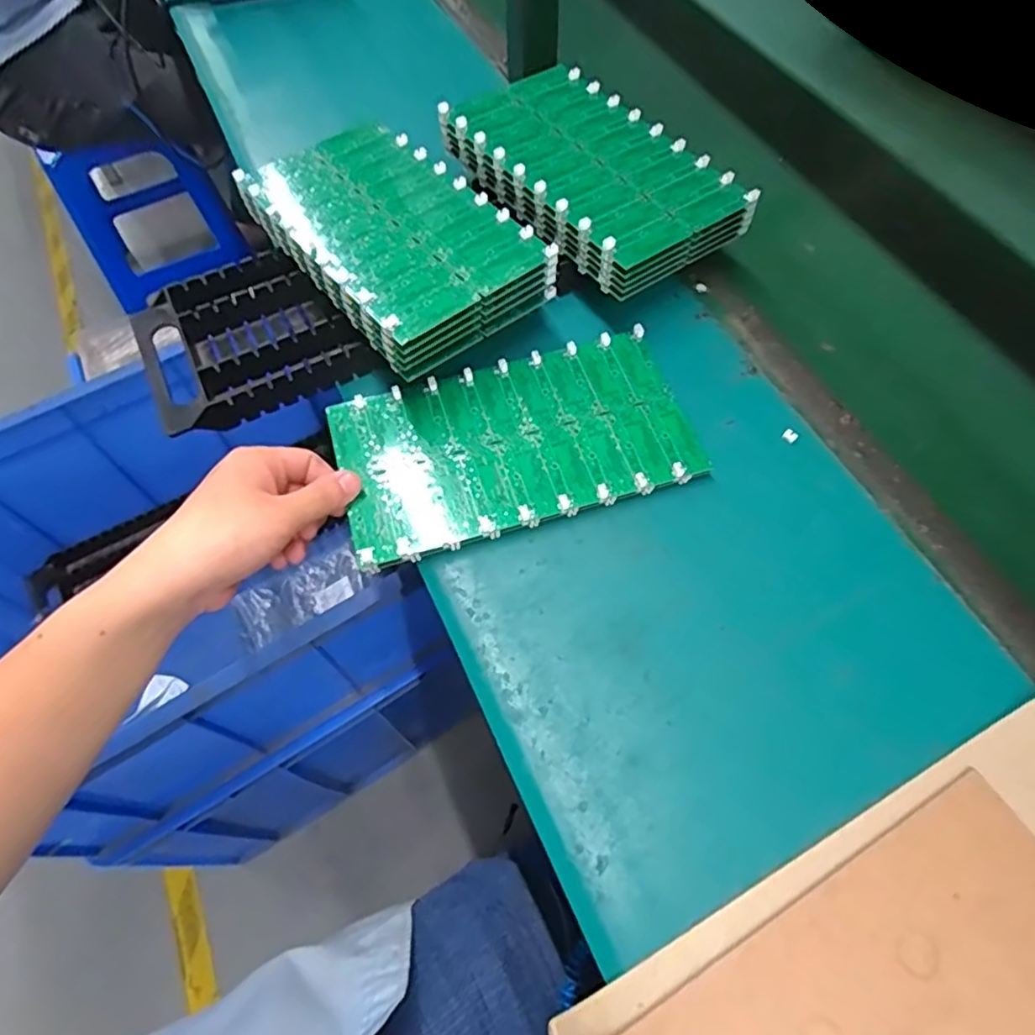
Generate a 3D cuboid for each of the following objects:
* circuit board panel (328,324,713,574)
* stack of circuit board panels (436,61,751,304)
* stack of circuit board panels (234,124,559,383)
[{"bbox_3d":[-0.004,-0.056,0.466,0.244,0.012,0.137,-17,63,-7],"label":"circuit board panel"},{"bbox_3d":[0.063,-0.294,0.546,0.145,0.043,0.246,-33,66,-15],"label":"stack of circuit board panels"},{"bbox_3d":[-0.098,-0.221,0.506,0.139,0.043,0.233,-36,67,-16],"label":"stack of circuit board panels"}]

